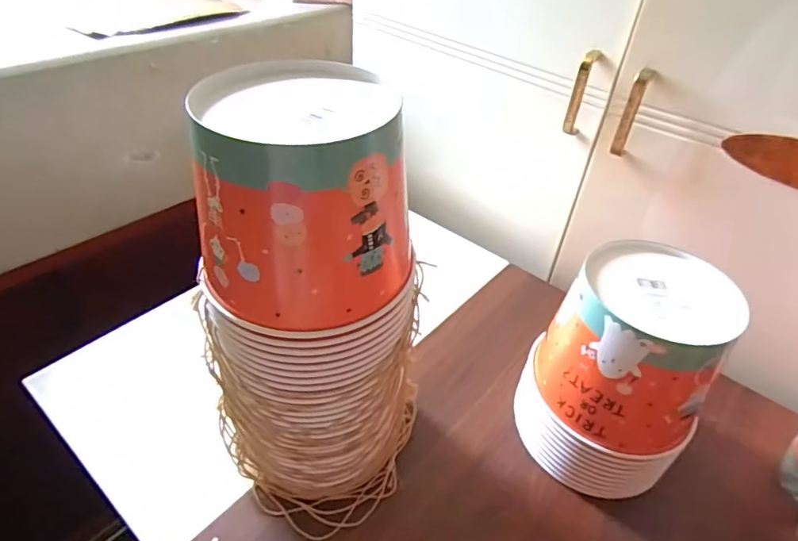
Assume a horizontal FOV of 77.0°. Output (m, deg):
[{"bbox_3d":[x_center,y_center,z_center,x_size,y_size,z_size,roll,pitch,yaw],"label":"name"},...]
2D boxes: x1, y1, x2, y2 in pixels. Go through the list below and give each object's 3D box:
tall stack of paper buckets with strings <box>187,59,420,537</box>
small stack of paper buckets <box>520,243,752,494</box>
[{"bbox_3d":[-0.069,0.041,0.406,0.164,0.346,0.167,5,40,0],"label":"tall stack of paper buckets with strings"},{"bbox_3d":[0.213,0.100,0.481,0.146,0.205,0.149,33,48,30],"label":"small stack of paper buckets"}]

